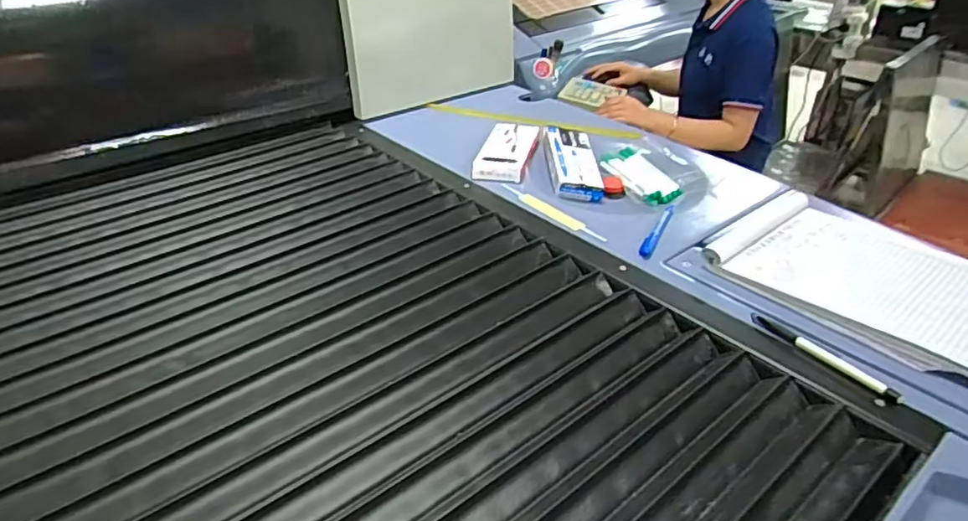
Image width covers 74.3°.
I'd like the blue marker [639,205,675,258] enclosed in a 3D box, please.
[{"bbox_3d":[0.215,-0.038,0.789,0.017,0.012,0.123,17,35,23],"label":"blue marker"}]

